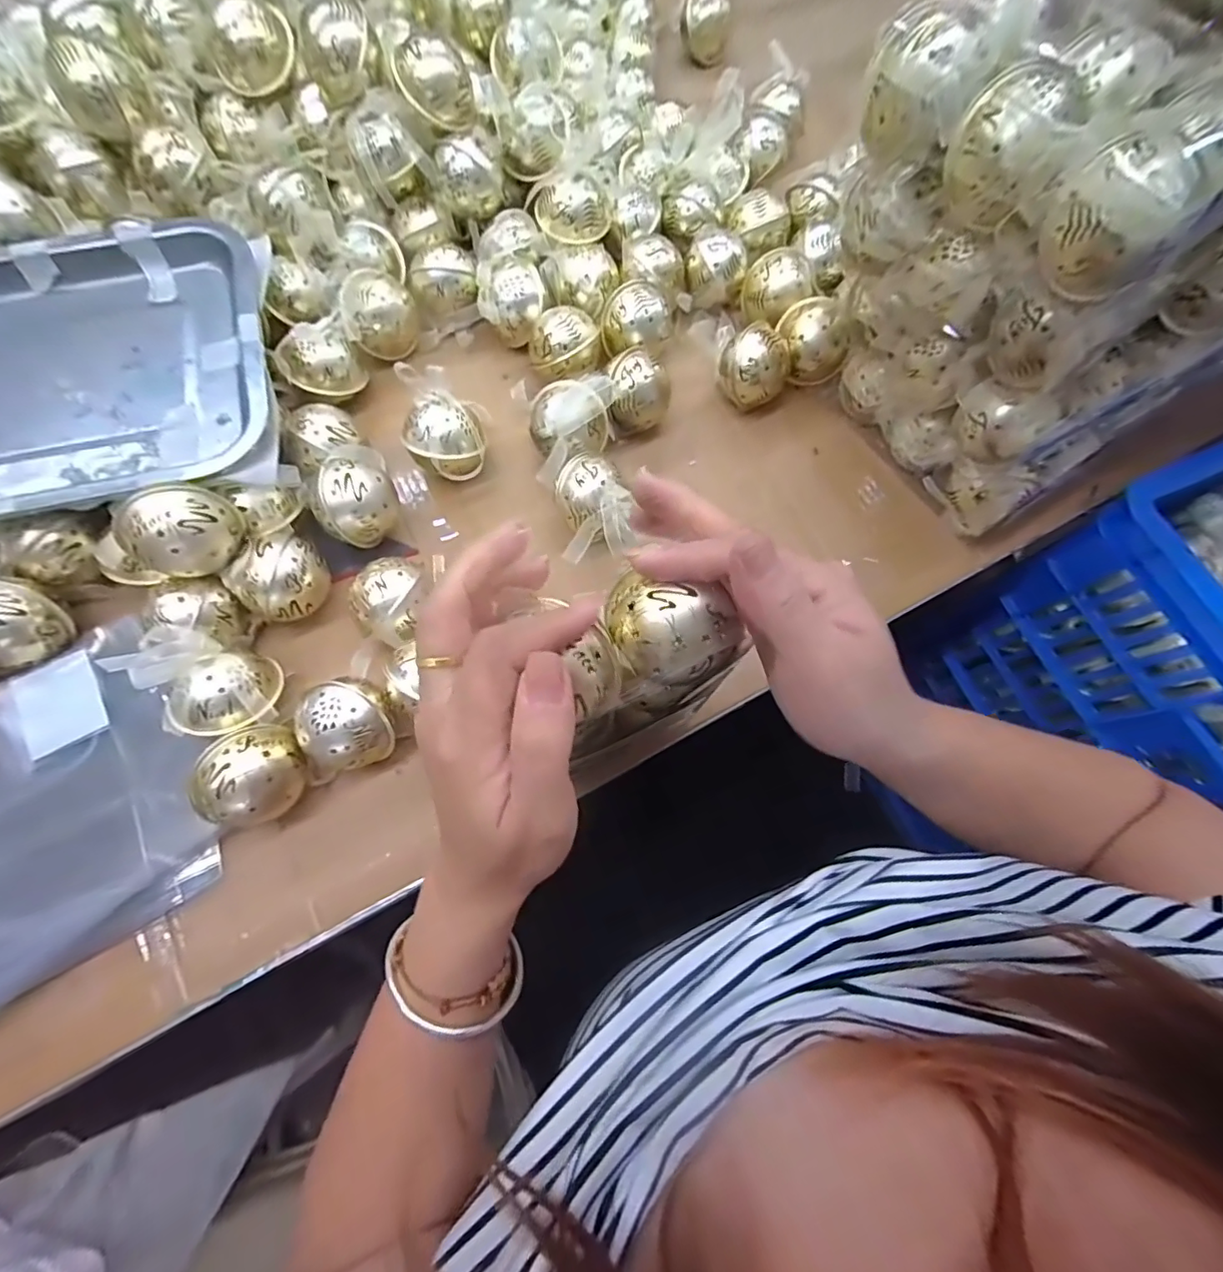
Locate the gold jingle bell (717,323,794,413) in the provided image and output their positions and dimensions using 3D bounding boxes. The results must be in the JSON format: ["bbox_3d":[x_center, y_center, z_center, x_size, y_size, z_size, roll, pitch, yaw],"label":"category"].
[{"bbox_3d":[0.112,-0.206,0.426,0.049,0.052,0.045,-17,73,-8],"label":"gold jingle bell"}]

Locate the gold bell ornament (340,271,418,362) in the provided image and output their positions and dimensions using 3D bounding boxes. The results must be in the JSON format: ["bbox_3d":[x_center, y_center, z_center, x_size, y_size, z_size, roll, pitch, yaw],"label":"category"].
[{"bbox_3d":[-0.180,-0.253,0.425,0.050,0.049,0.044,-25,75,-10],"label":"gold bell ornament"}]

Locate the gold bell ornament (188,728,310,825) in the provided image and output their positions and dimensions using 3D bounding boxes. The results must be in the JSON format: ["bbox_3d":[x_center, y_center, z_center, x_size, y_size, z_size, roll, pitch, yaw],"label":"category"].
[{"bbox_3d":[-0.205,0.082,0.317,0.044,0.053,0.052,-1,72,-3],"label":"gold bell ornament"}]

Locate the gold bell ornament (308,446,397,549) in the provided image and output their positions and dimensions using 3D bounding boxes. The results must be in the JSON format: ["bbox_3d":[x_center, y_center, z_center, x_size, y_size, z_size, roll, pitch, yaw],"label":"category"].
[{"bbox_3d":[-0.173,-0.092,0.373,0.053,0.060,0.058,-33,76,-12],"label":"gold bell ornament"}]

